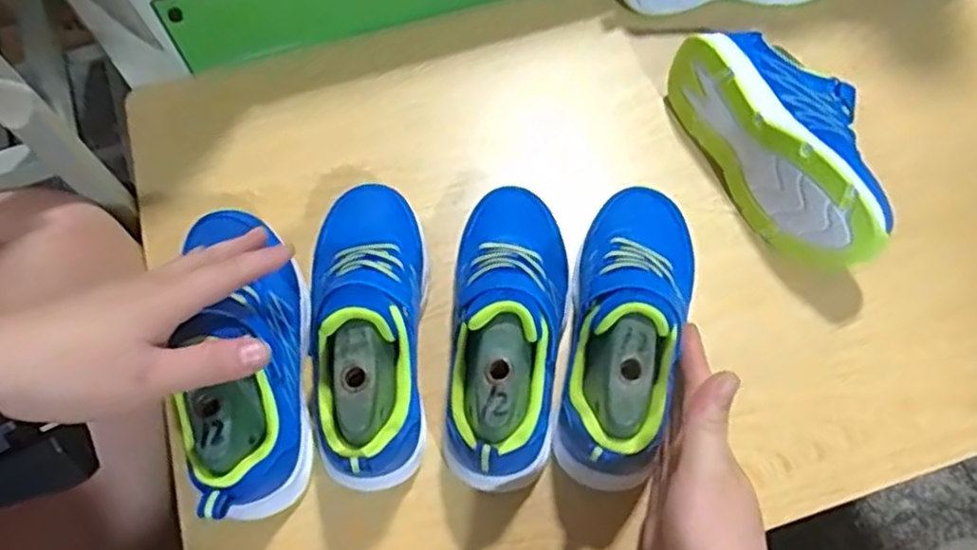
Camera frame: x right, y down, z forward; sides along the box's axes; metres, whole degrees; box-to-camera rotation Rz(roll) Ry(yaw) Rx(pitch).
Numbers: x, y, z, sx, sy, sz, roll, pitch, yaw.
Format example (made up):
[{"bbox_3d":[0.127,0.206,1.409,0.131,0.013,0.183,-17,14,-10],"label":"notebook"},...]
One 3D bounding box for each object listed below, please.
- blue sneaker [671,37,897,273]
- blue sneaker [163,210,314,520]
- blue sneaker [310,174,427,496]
[{"bbox_3d":[0.222,-0.101,0.509,0.087,0.082,0.199,-23,69,-10],"label":"blue sneaker"},{"bbox_3d":[-0.151,0.042,0.437,0.060,0.095,0.204,-8,59,-3],"label":"blue sneaker"},{"bbox_3d":[-0.077,0.035,0.445,0.075,0.096,0.186,-7,67,-3],"label":"blue sneaker"}]

